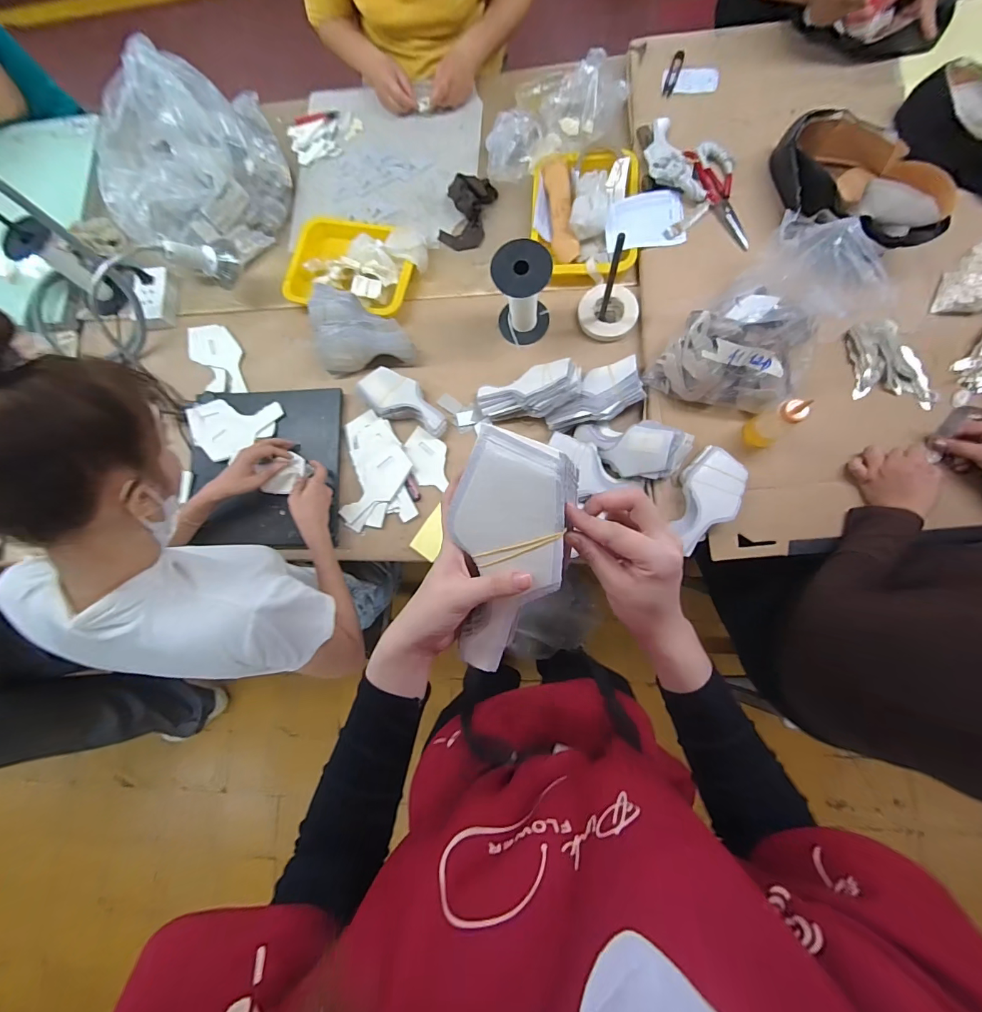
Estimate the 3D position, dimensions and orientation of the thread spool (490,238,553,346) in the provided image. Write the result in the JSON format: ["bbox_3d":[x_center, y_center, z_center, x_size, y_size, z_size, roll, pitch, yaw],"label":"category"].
[{"bbox_3d":[0.057,-0.370,0.765,0.097,0.163,0.092,-4,81,6],"label":"thread spool"}]

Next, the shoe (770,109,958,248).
[{"bbox_3d":[0.582,-0.526,0.699,0.133,0.089,0.306,-31,68,0],"label":"shoe"}]

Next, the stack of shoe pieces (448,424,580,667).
[{"bbox_3d":[0.013,0.040,0.333,0.086,0.033,0.186,8,102,6],"label":"stack of shoe pieces"}]

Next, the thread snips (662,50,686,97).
[{"bbox_3d":[0.359,-0.849,0.846,0.022,0.004,0.082,19,97,7],"label":"thread snips"}]

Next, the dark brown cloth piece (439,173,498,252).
[{"bbox_3d":[-0.052,-0.595,0.874,0.104,0.054,0.130,11,83,8],"label":"dark brown cloth piece"}]

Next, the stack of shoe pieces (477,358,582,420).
[{"bbox_3d":[0.066,-0.205,0.778,0.187,0.047,0.093,-11,81,18],"label":"stack of shoe pieces"}]

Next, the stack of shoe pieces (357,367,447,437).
[{"bbox_3d":[-0.161,-0.193,0.808,0.171,0.035,0.078,29,86,-6],"label":"stack of shoe pieces"}]

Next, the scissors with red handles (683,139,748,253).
[{"bbox_3d":[0.434,-0.572,0.786,0.073,0.027,0.205,-29,80,2],"label":"scissors with red handles"}]

